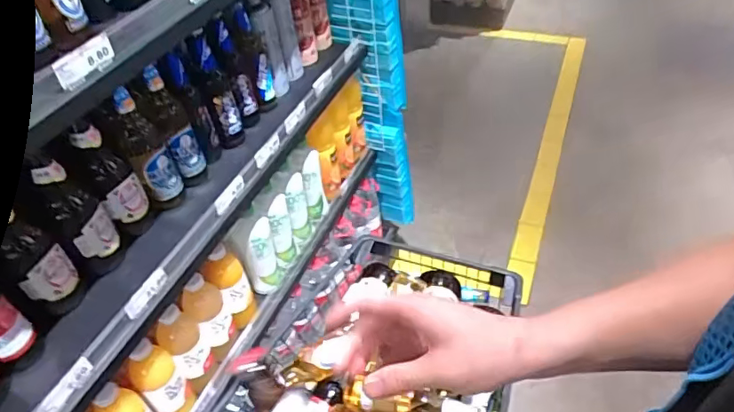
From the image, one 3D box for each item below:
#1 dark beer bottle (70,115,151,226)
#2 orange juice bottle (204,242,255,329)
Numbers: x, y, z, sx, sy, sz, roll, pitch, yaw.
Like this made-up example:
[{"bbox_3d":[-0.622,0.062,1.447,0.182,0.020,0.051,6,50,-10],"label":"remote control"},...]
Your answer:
[{"bbox_3d":[-0.435,-0.047,0.904,0.067,0.224,0.058,-28,48,-21],"label":"dark beer bottle"},{"bbox_3d":[-0.293,0.181,1.146,0.067,0.209,0.088,-17,45,-11],"label":"orange juice bottle"}]

